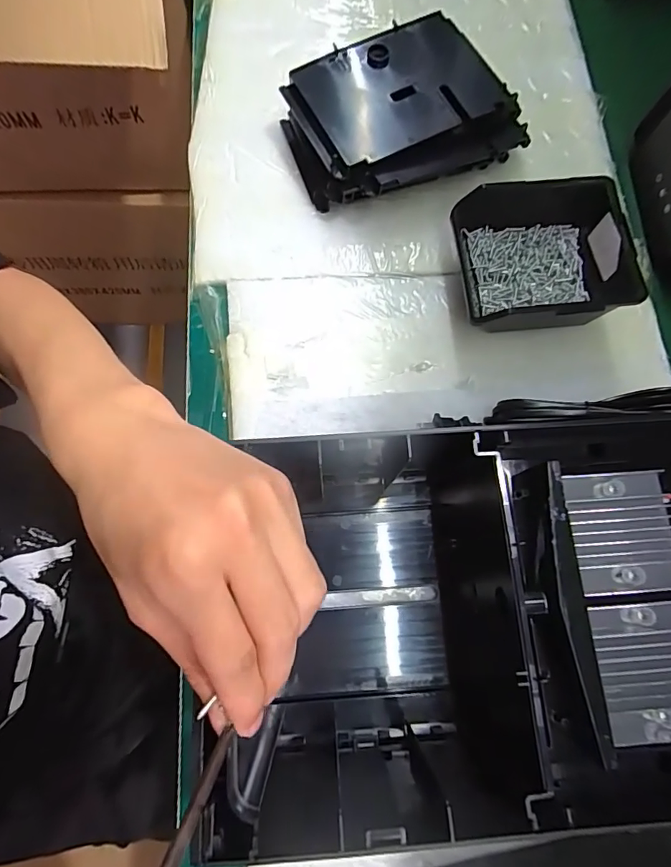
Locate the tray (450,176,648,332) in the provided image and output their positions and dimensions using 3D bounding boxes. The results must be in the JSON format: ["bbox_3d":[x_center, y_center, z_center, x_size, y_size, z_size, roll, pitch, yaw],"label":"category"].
[{"bbox_3d":[0.176,-0.147,0.398,0.132,0.062,0.123,-7,75,-2],"label":"tray"}]

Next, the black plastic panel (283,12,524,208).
[{"bbox_3d":[0.063,-0.304,0.440,0.213,0.058,0.146,-22,76,-6],"label":"black plastic panel"}]

